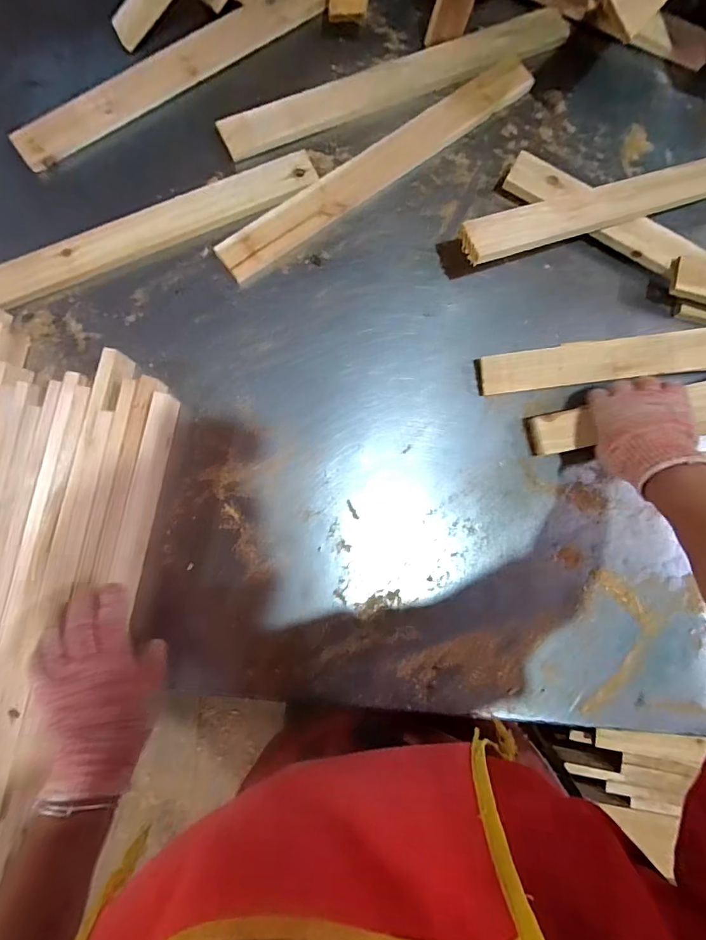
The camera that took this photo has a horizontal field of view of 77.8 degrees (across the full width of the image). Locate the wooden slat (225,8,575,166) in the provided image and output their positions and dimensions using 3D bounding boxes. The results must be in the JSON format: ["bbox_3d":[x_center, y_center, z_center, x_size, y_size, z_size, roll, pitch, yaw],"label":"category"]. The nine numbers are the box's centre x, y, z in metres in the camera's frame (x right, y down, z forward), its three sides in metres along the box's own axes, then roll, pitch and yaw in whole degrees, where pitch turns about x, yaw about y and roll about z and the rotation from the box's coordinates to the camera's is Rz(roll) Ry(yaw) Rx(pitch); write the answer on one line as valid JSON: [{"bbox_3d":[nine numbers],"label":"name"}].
[{"bbox_3d":[0.067,-0.523,0.583,0.500,0.026,0.059,-25,87,-7],"label":"wooden slat"}]

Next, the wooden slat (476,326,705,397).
[{"bbox_3d":[0.426,-0.147,0.531,0.538,0.027,0.058,-5,99,6],"label":"wooden slat"}]

